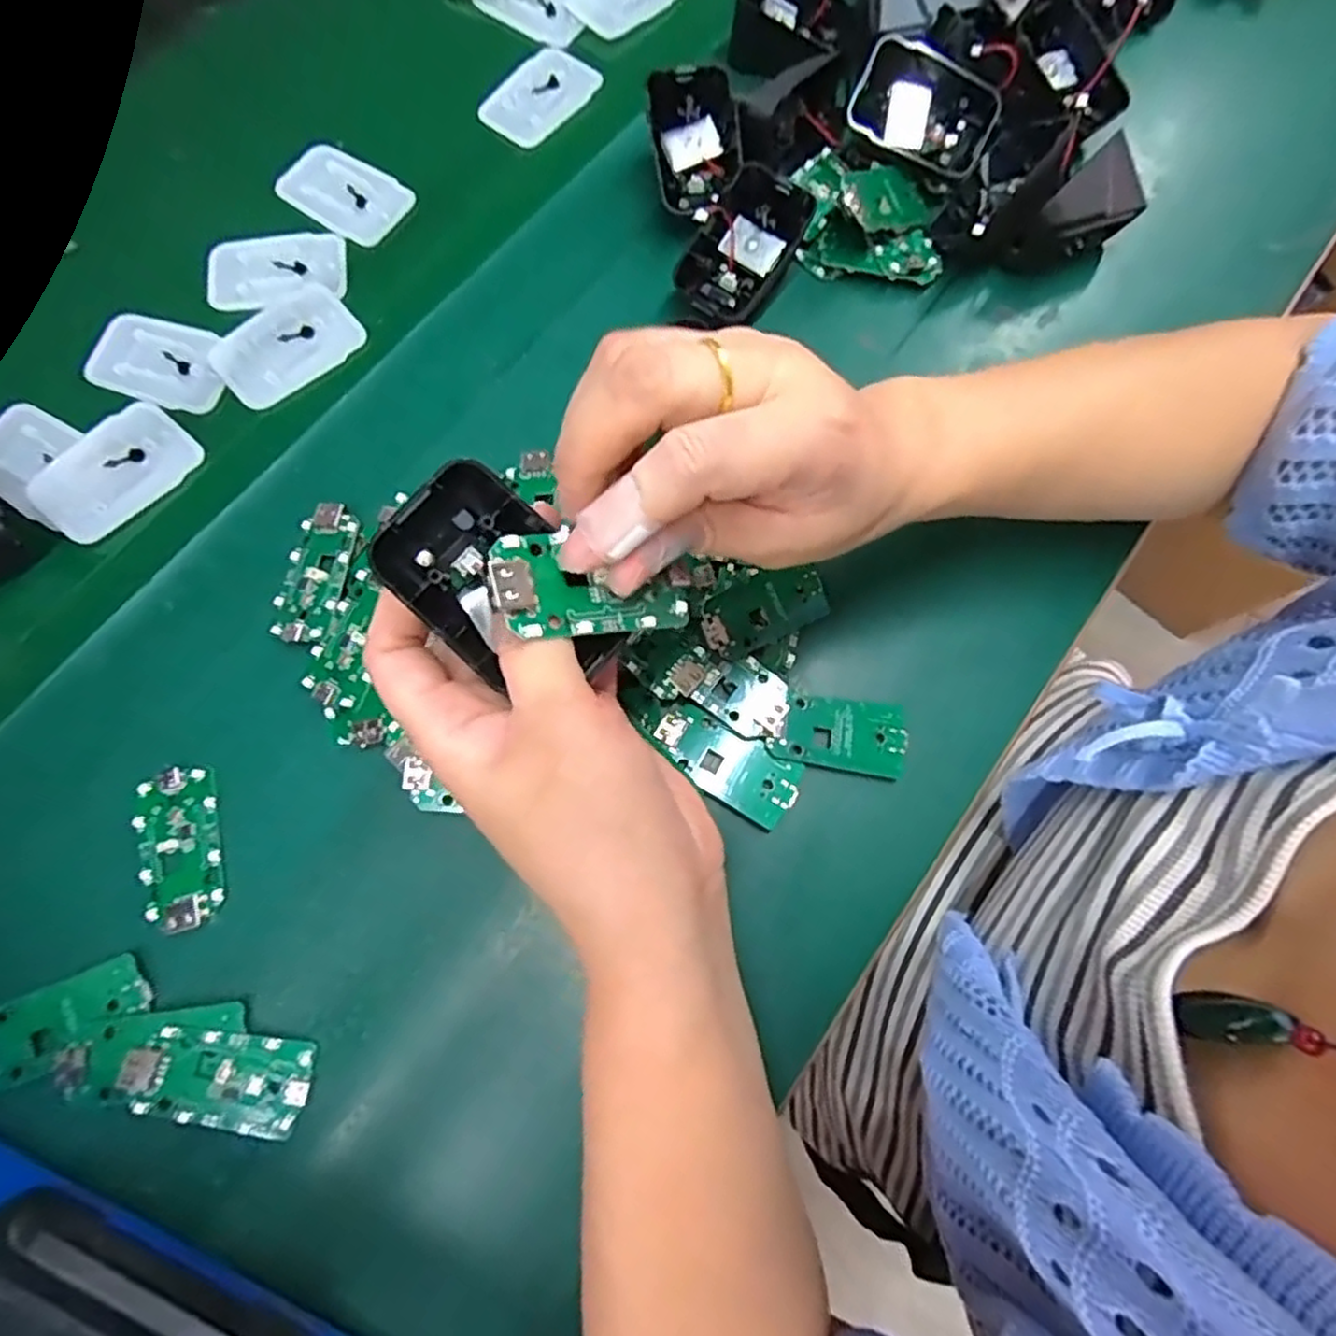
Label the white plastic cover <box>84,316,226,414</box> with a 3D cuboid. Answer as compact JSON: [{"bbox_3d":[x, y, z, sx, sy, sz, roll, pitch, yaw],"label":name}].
[{"bbox_3d":[-0.252,-0.152,0.347,0.070,0.004,0.043,15,77,2],"label":"white plastic cover"}]

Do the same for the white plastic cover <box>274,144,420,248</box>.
[{"bbox_3d":[-0.174,-0.257,0.377,0.063,0.004,0.043,35,78,7],"label":"white plastic cover"}]

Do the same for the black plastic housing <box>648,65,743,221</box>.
[{"bbox_3d":[0.014,-0.264,0.351,0.043,0.023,0.065,-5,110,4],"label":"black plastic housing"}]

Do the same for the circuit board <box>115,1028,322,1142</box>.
[{"bbox_3d":[-0.166,0.152,0.256,0.063,0.007,0.031,9,76,1],"label":"circuit board"}]

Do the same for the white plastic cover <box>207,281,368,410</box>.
[{"bbox_3d":[-0.191,-0.162,0.350,0.069,0.004,0.047,-44,81,-10],"label":"white plastic cover"}]

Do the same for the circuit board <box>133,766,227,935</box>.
[{"bbox_3d":[-0.197,0.073,0.283,0.030,0.006,0.063,-14,77,-5],"label":"circuit board"}]

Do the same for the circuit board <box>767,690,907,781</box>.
[{"bbox_3d":[0.075,0.028,0.301,0.055,0.004,0.032,10,76,1],"label":"circuit board"}]

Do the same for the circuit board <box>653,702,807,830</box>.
[{"bbox_3d":[0.024,0.040,0.295,0.063,0.004,0.029,30,78,6],"label":"circuit board"}]

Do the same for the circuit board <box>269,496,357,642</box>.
[{"bbox_3d":[-0.157,-0.043,0.308,0.029,0.005,0.064,8,76,1],"label":"circuit board"}]

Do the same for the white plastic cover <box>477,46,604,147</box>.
[{"bbox_3d":[-0.073,-0.328,0.397,0.043,0.004,0.069,39,79,8],"label":"white plastic cover"}]

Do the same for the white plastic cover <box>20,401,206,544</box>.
[{"bbox_3d":[-0.259,-0.092,0.328,0.044,0.008,0.070,39,79,8],"label":"white plastic cover"}]

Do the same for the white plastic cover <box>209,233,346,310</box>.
[{"bbox_3d":[-0.203,-0.208,0.361,0.071,0.004,0.042,-5,77,-2],"label":"white plastic cover"}]

